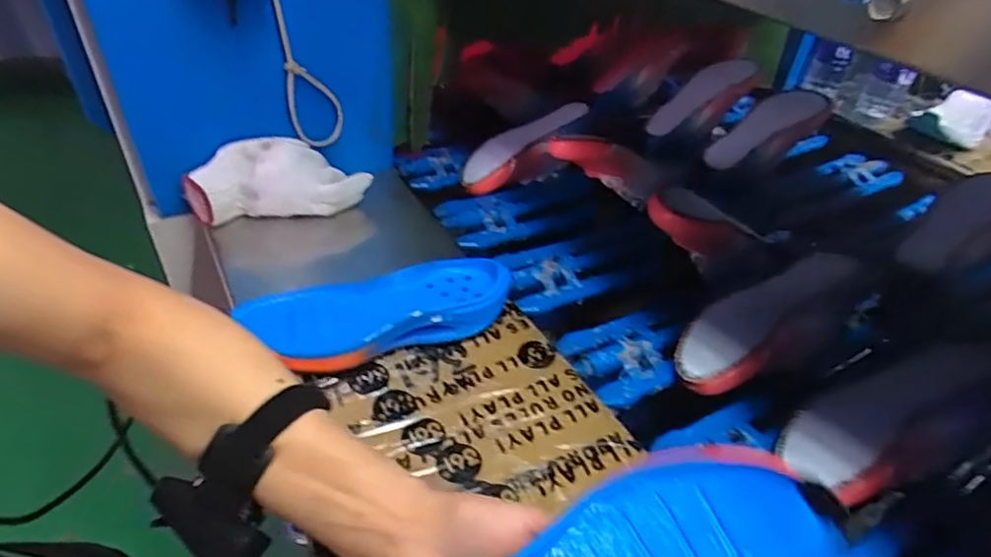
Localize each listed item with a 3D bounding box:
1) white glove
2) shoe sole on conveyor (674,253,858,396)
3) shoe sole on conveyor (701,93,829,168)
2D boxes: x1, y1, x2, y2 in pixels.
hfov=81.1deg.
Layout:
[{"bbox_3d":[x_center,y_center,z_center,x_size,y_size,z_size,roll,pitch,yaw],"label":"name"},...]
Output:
[{"bbox_3d":[-0.236,-0.108,0.636,0.189,0.070,0.058,-11,43,-19],"label":"white glove"},{"bbox_3d":[0.261,0.035,0.561,0.205,0.028,0.074,-32,50,-12],"label":"shoe sole on conveyor"},{"bbox_3d":[0.375,-0.217,0.820,0.171,0.031,0.055,-33,46,3],"label":"shoe sole on conveyor"}]

